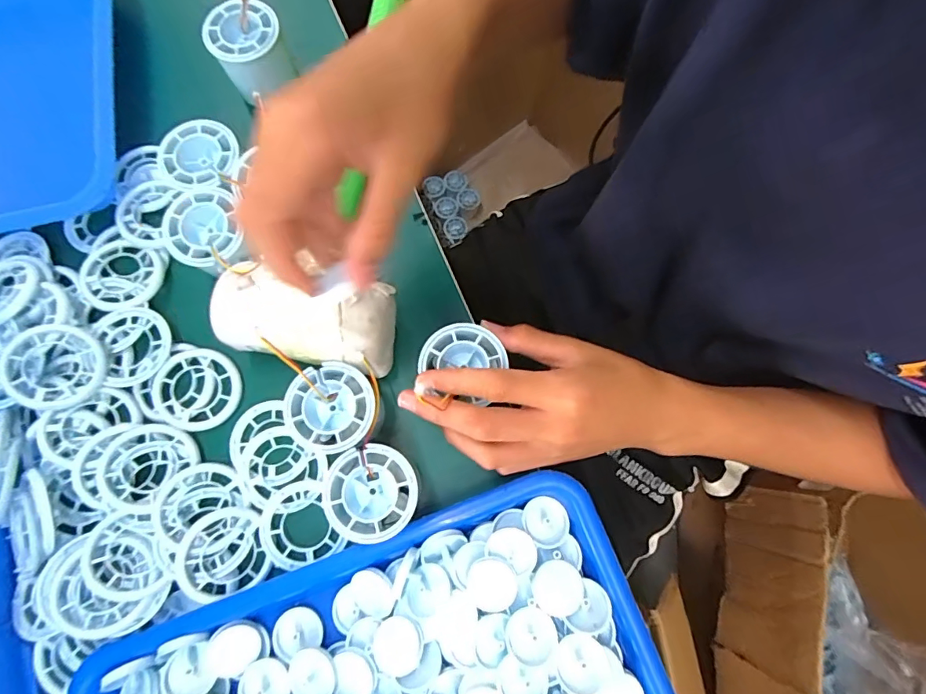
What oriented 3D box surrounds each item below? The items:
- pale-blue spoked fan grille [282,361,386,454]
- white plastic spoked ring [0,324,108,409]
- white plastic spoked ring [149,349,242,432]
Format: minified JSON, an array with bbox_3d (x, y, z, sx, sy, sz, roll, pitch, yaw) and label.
[{"bbox_3d":[-0.081,0.038,0.292,0.057,0.015,0.054,-14,78,-2],"label":"pale-blue spoked fan grille"},{"bbox_3d":[-0.275,0.013,0.314,0.057,0.010,0.057,5,79,-25],"label":"white plastic spoked ring"},{"bbox_3d":[-0.188,0.030,0.330,0.054,0.014,0.056,0,78,1],"label":"white plastic spoked ring"}]

